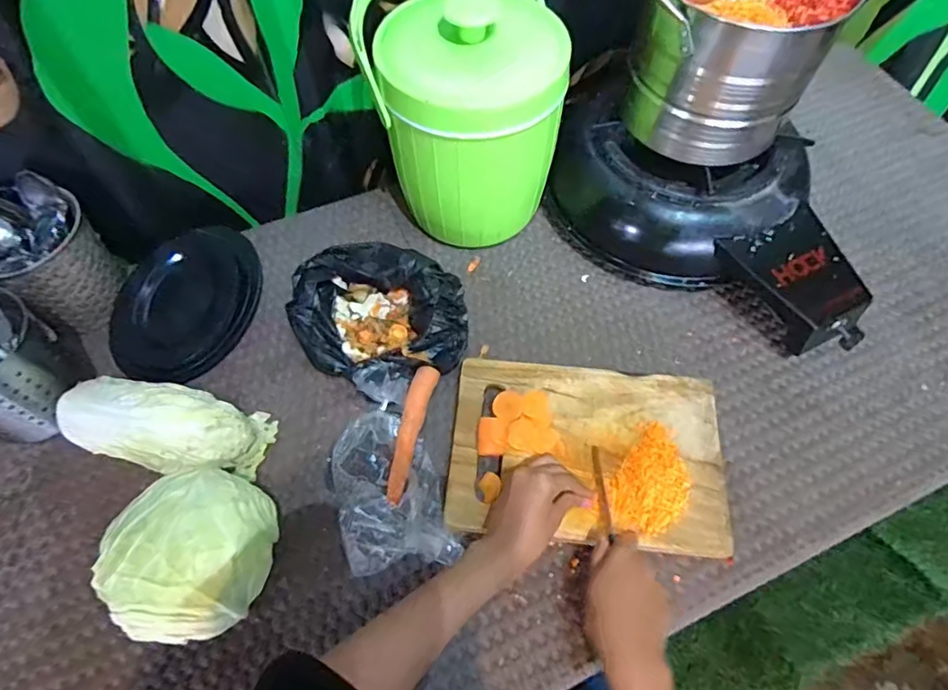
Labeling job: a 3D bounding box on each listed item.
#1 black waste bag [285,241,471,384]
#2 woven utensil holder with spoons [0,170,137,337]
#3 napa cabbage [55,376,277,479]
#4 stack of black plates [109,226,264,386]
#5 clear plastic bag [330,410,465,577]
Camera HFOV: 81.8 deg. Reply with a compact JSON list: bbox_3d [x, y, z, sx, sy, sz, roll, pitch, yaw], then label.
[{"bbox_3d":[-0.115,-0.047,0.670,0.200,0.067,0.168,-12,59,-6],"label":"black waste bag"},{"bbox_3d":[-0.511,-0.102,0.652,0.124,0.141,0.121,27,63,17],"label":"woven utensil holder with spoons"},{"bbox_3d":[-0.339,0.091,0.590,0.202,0.086,0.088,5,59,5],"label":"napa cabbage"},{"bbox_3d":[-0.368,-0.060,0.708,0.161,0.031,0.223,9,59,7],"label":"stack of black plates"},{"bbox_3d":[-0.093,0.153,0.577,0.109,0.046,0.168,-19,60,-9],"label":"clear plastic bag"}]

